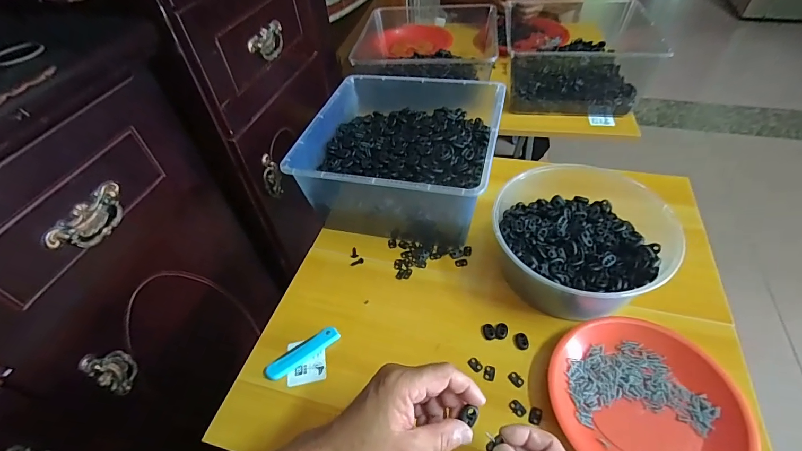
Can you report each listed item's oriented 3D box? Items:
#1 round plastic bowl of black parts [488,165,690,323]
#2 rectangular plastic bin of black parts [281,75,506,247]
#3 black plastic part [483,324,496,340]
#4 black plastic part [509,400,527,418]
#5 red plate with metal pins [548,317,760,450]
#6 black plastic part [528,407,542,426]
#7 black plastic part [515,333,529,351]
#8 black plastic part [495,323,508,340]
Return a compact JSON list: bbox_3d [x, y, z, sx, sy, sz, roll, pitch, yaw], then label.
[{"bbox_3d":[0.246,0.022,0.533,0.203,0.095,0.216,-2,47,3],"label":"round plastic bowl of black parts"},{"bbox_3d":[0.009,-0.127,0.671,0.296,0.138,0.320,9,49,13],"label":"rectangular plastic bin of black parts"},{"bbox_3d":[0.116,0.140,0.507,0.016,0.004,0.022,-1,47,4],"label":"black plastic part"},{"bbox_3d":[0.134,0.209,0.442,0.013,0.004,0.019,-31,52,-22],"label":"black plastic part"},{"bbox_3d":[0.265,0.195,0.425,0.184,0.030,0.184,-2,47,3],"label":"red plate with metal pins"},{"bbox_3d":[0.152,0.215,0.436,0.012,0.005,0.018,16,51,18],"label":"black plastic part"},{"bbox_3d":[0.155,0.148,0.493,0.016,0.004,0.023,-1,47,4],"label":"black plastic part"},{"bbox_3d":[0.132,0.138,0.504,0.015,0.004,0.023,6,48,11],"label":"black plastic part"}]

